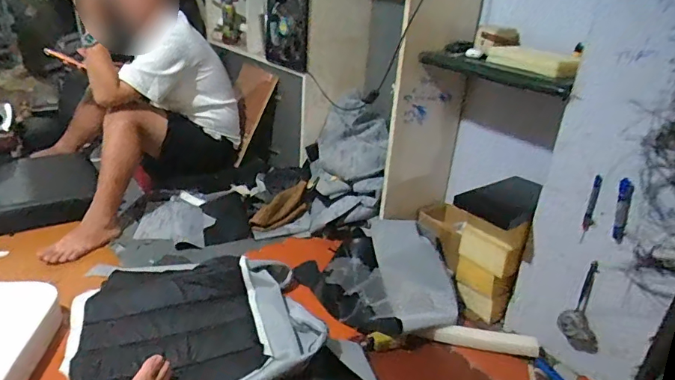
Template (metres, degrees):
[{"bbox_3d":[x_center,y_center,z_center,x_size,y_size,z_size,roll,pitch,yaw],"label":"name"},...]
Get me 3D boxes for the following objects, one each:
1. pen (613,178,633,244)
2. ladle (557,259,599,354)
[{"bbox_3d":[0.640,0.047,1.023,0.022,0.143,0.024,6,5,1],"label":"pen"},{"bbox_3d":[0.602,0.292,1.097,0.099,0.194,0.054,22,29,31],"label":"ladle"}]

